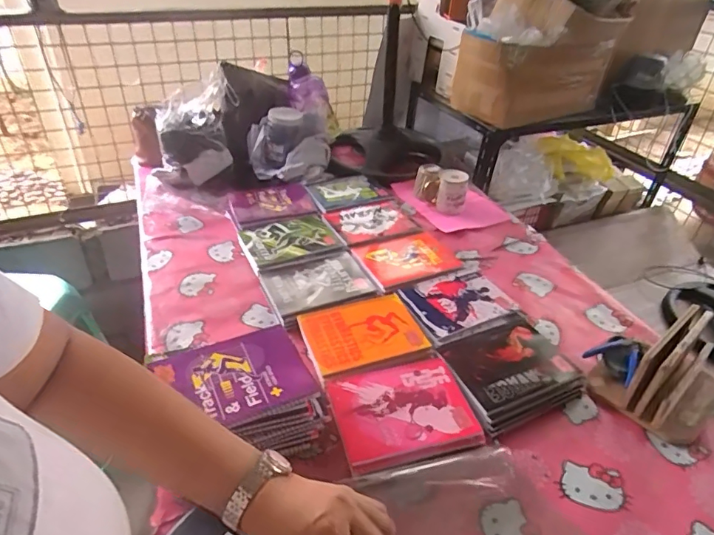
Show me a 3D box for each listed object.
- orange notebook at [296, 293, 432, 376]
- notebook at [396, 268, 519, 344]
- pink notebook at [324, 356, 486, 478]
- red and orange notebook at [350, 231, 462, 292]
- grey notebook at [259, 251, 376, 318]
[{"bbox_3d":[0.010,0.111,0.855,0.194,0.008,0.150,-12,39,-20],"label":"orange notebook"},{"bbox_3d":[0.194,0.065,0.943,0.197,0.010,0.150,-17,41,-26],"label":"notebook"},{"bbox_3d":[0.067,0.214,0.735,0.198,0.012,0.171,-8,37,-15],"label":"pink notebook"},{"bbox_3d":[0.113,-0.020,1.062,0.221,0.025,0.169,-17,41,-25],"label":"red and orange notebook"},{"bbox_3d":[-0.076,0.023,0.967,0.198,0.018,0.135,-15,40,-23],"label":"grey notebook"}]

